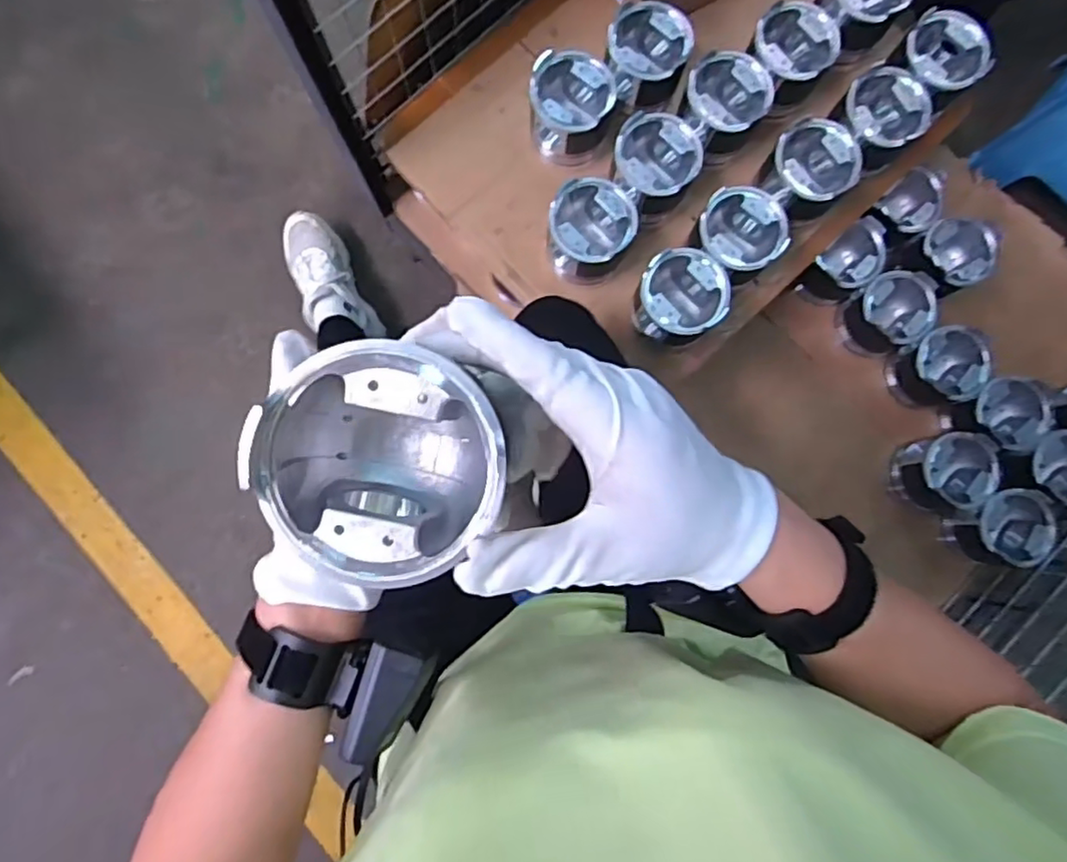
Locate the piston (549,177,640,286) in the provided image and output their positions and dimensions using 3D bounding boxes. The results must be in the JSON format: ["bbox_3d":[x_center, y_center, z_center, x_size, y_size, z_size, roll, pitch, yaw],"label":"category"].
[{"bbox_3d":[0.066,-0.233,0.773,0.096,0.110,0.099,0,85,-2],"label":"piston"}]

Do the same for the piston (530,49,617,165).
[{"bbox_3d":[0.045,-0.389,0.787,0.096,0.107,0.100,0,85,-2],"label":"piston"}]

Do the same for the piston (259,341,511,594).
[{"bbox_3d":[-0.061,0.015,0.285,0.095,0.070,0.091,0,85,-2],"label":"piston"}]

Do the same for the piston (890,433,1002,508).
[{"bbox_3d":[0.539,0.054,0.850,0.097,0.085,0.094,0,85,-2],"label":"piston"}]

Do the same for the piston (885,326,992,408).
[{"bbox_3d":[0.552,-0.085,0.885,0.097,0.080,0.098,0,85,-2],"label":"piston"}]

